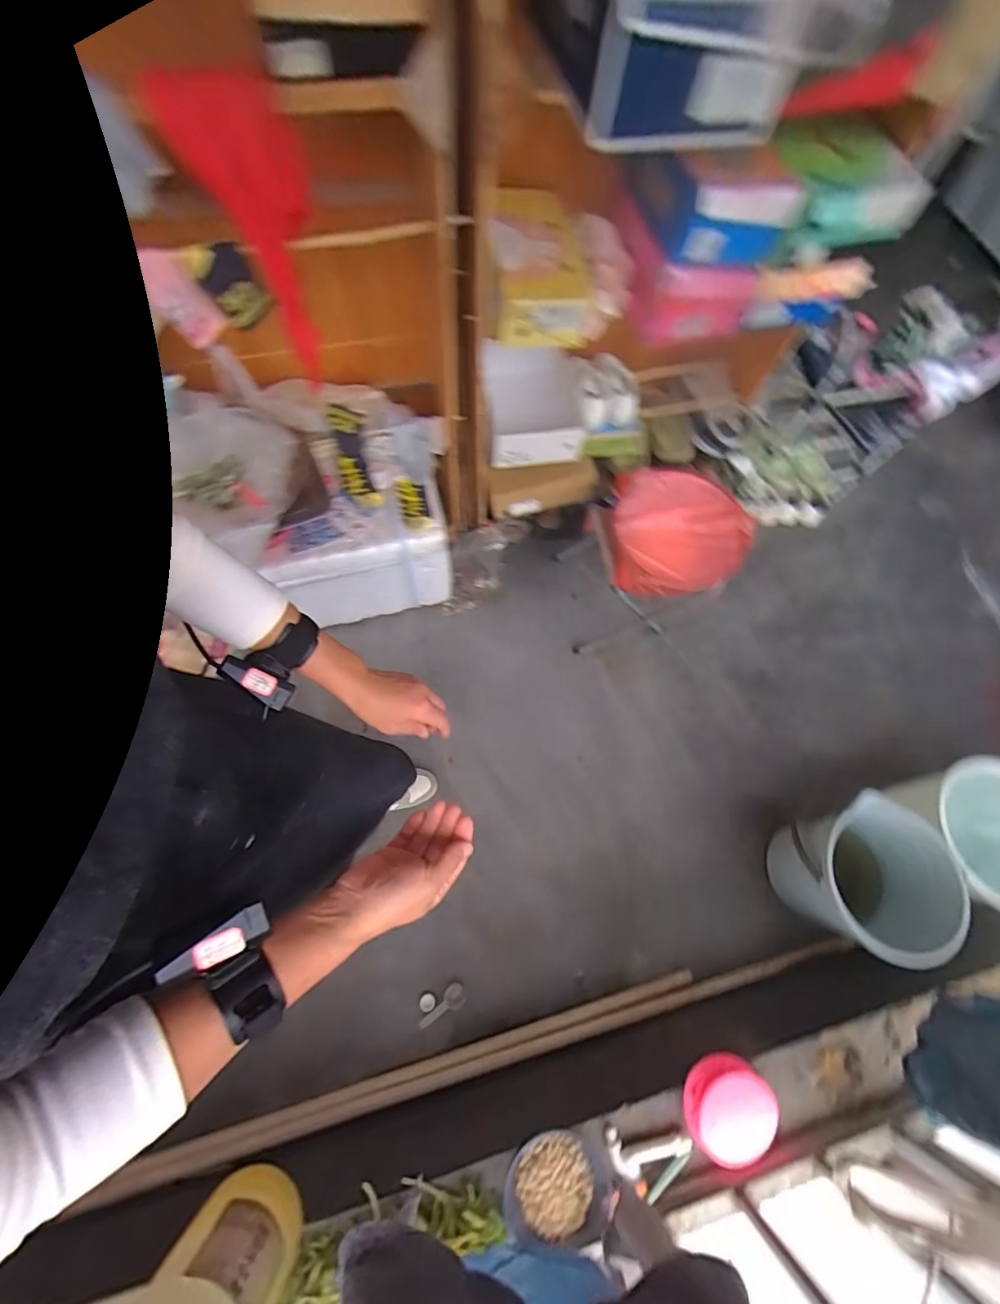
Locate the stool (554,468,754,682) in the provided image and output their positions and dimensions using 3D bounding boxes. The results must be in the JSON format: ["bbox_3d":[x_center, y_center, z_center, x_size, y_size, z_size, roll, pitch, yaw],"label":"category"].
[{"bbox_3d":[0.389,-0.194,1.245,0.311,0.422,0.285,2,69,-2],"label":"stool"}]

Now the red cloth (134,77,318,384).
[{"bbox_3d":[-0.307,-0.532,0.649,0.127,0.342,0.077,22,70,5],"label":"red cloth"}]

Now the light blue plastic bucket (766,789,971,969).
[{"bbox_3d":[0.794,0.487,1.093,0.242,0.286,0.265,1,69,-3],"label":"light blue plastic bucket"}]

